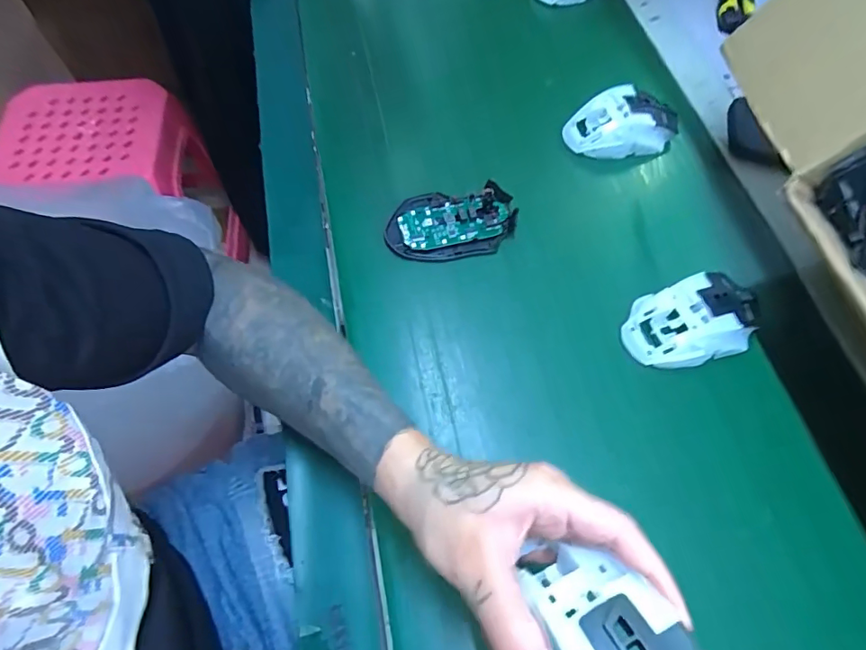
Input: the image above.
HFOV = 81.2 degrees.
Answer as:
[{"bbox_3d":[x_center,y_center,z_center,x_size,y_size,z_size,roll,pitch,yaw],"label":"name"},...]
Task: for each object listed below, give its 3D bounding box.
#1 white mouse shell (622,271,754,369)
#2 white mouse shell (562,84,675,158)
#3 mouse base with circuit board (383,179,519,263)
[{"bbox_3d":[0.208,-0.003,0.402,0.106,0.033,0.061,-17,64,-7],"label":"white mouse shell"},{"bbox_3d":[0.191,-0.203,0.509,0.115,0.038,0.060,-4,63,0],"label":"white mouse shell"},{"bbox_3d":[0.017,-0.091,0.458,0.117,0.022,0.065,-9,63,-3],"label":"mouse base with circuit board"}]

